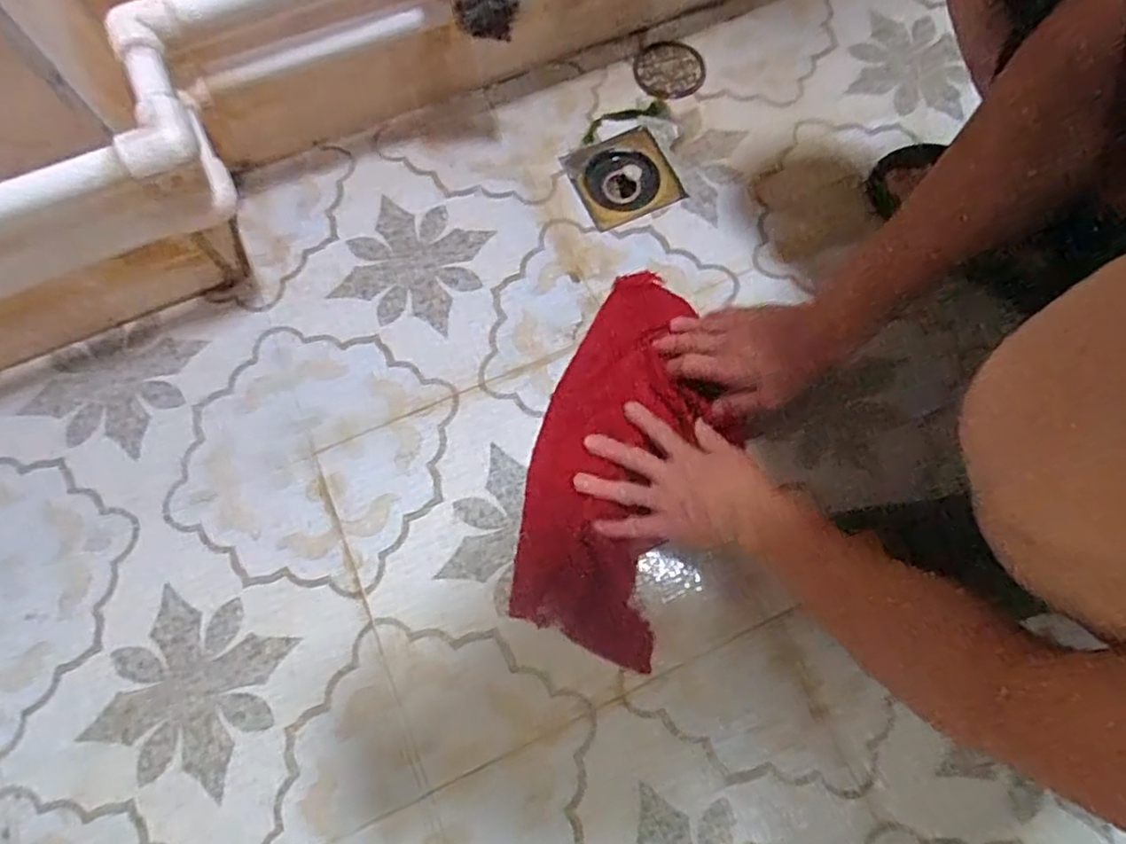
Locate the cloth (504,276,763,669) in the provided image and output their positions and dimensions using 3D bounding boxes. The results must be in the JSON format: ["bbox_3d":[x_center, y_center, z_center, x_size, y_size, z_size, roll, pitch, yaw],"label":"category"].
[{"bbox_3d":[0.050,0.021,0.591,0.139,0.018,0.349,12,70,4],"label":"cloth"}]

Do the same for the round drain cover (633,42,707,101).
[{"bbox_3d":[0.119,-0.399,0.752,0.073,0.011,0.081,-20,71,-8],"label":"round drain cover"}]

